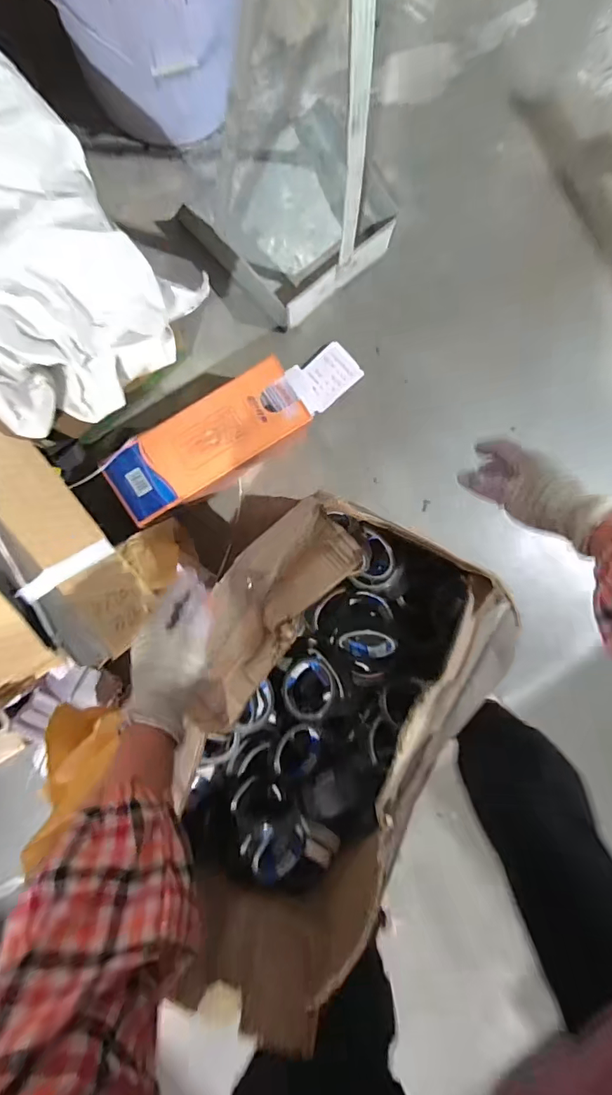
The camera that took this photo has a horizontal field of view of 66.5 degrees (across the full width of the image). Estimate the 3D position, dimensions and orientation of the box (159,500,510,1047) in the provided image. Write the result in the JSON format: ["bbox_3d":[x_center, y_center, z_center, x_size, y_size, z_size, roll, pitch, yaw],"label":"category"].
[{"bbox_3d":[-0.005,0.236,0.616,0.347,0.215,0.553,24,91,-5],"label":"box"}]

